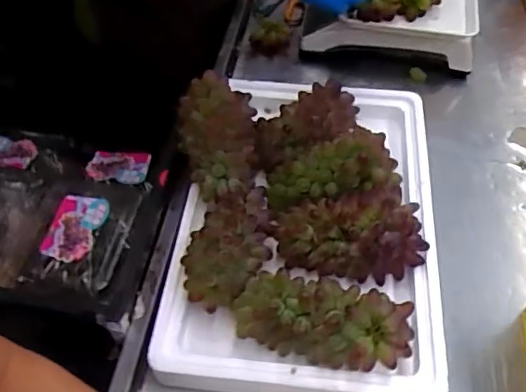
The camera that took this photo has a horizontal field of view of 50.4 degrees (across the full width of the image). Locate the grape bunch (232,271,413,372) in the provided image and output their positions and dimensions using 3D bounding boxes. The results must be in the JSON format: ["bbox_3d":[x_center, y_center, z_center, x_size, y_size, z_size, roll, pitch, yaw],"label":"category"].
[{"bbox_3d":[0.060,0.123,0.567,0.179,0.055,0.082,13,52,9],"label":"grape bunch"}]

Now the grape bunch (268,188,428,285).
[{"bbox_3d":[0.099,0.042,0.635,0.169,0.076,0.089,-2,52,-3],"label":"grape bunch"}]

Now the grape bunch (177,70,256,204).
[{"bbox_3d":[-0.057,-0.076,0.687,0.094,0.055,0.173,-4,52,-4],"label":"grape bunch"}]

